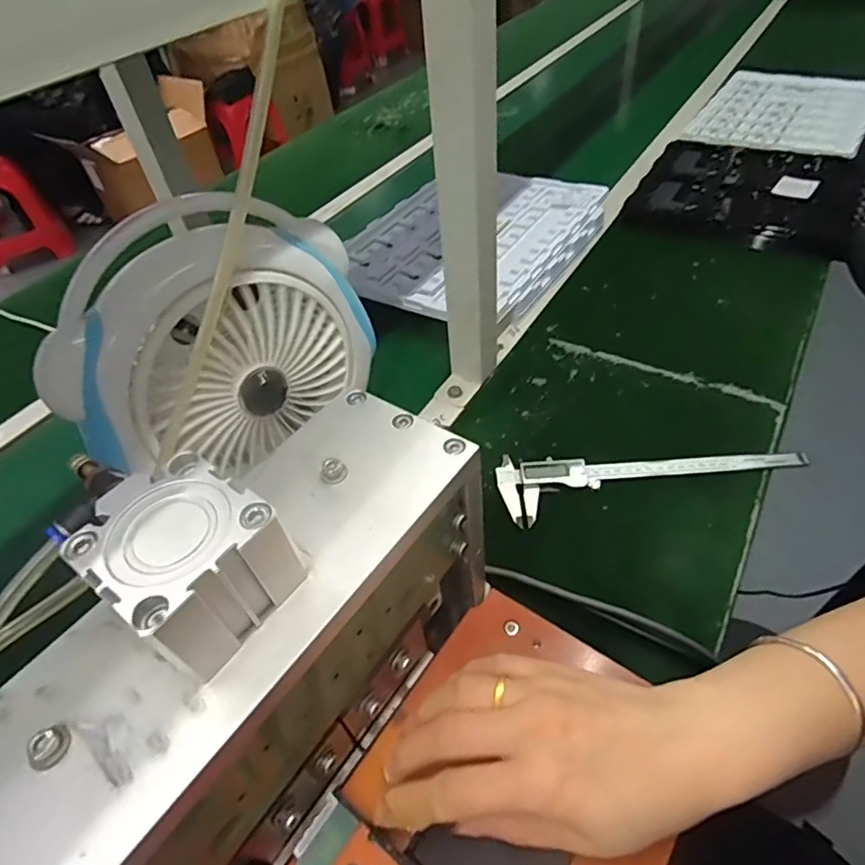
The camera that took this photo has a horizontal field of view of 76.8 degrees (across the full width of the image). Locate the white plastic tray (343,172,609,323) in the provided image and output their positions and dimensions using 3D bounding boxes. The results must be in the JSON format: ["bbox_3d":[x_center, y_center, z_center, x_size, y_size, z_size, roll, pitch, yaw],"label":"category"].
[{"bbox_3d":[0.049,-0.282,0.804,0.311,0.046,0.379,25,55,27],"label":"white plastic tray"}]

